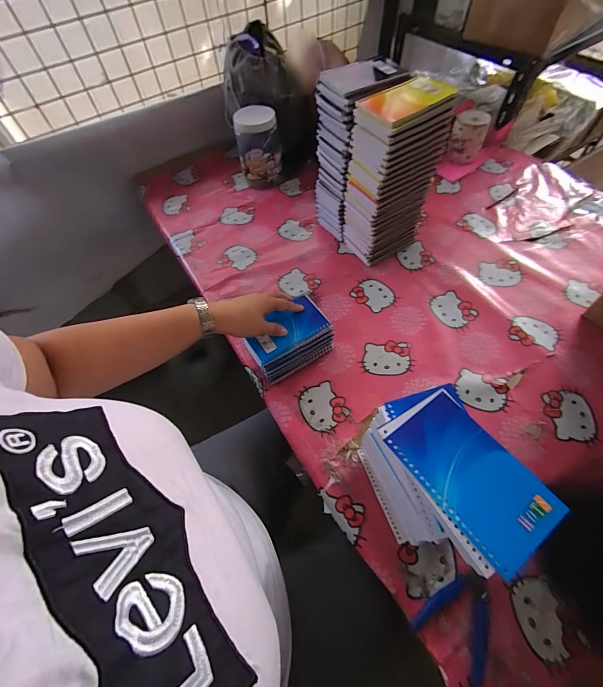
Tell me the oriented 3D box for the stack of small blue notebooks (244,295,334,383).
[{"bbox_3d":[-0.022,-0.008,0.571,0.135,0.074,0.085,-31,61,-15],"label":"stack of small blue notebooks"}]

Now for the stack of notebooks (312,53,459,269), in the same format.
[{"bbox_3d":[0.135,-0.329,0.642,0.134,0.282,0.199,-29,61,-13],"label":"stack of notebooks"}]

